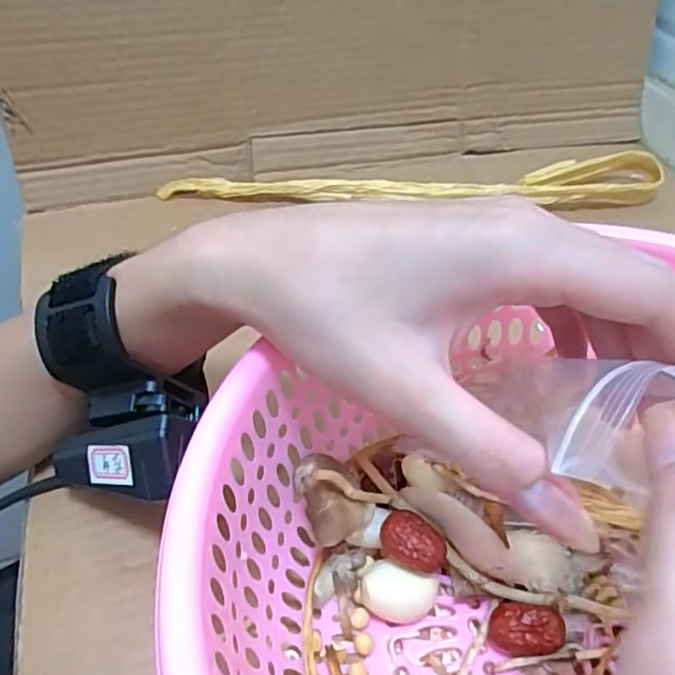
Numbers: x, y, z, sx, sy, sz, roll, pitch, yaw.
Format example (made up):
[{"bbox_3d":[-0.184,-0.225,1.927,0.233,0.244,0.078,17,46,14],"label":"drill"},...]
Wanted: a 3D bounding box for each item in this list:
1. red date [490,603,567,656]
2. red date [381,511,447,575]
[{"bbox_3d":[0.065,0.104,0.223,0.023,0.018,0.016,4,45,2],"label":"red date"},{"bbox_3d":[0.028,0.075,0.230,0.023,0.012,0.016,21,48,18],"label":"red date"}]

